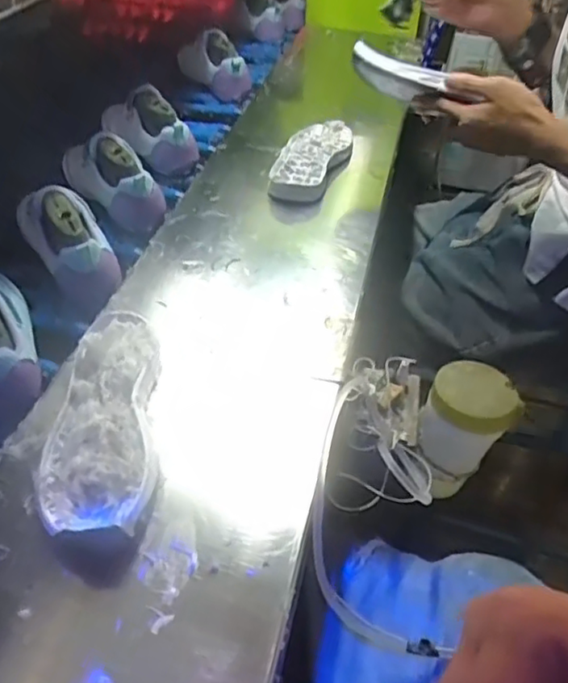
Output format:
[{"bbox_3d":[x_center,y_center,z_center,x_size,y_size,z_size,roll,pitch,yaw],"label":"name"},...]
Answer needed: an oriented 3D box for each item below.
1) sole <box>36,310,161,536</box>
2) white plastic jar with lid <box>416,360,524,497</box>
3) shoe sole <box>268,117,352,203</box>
[{"bbox_3d":[-0.139,0.050,0.470,0.080,0.036,0.203,-3,50,-6],"label":"sole"},{"bbox_3d":[0.169,0.082,0.587,0.075,0.112,0.073,1,50,-2],"label":"white plastic jar with lid"},{"bbox_3d":[0.036,-0.244,0.805,0.078,0.022,0.200,18,52,12],"label":"shoe sole"}]

